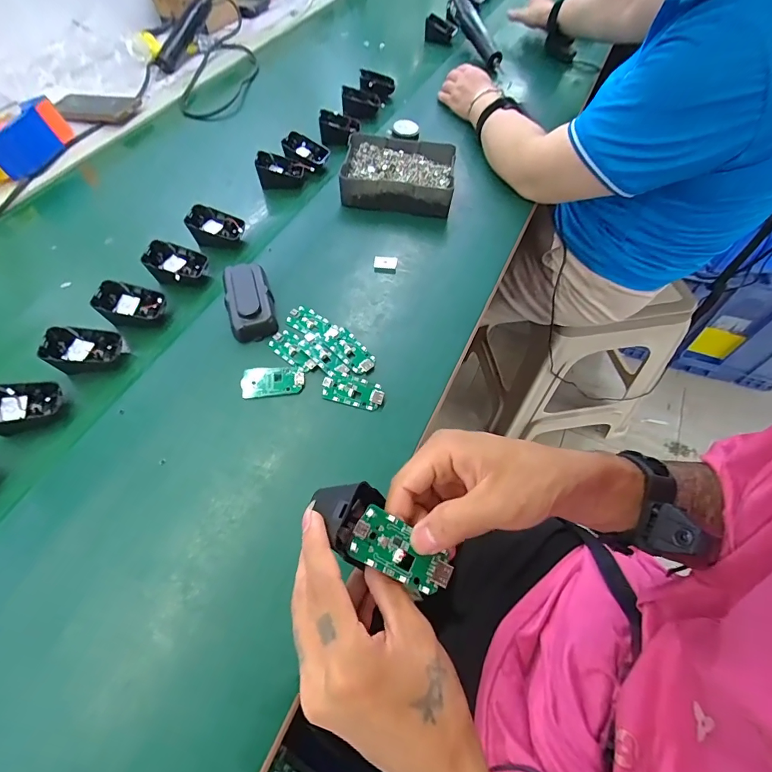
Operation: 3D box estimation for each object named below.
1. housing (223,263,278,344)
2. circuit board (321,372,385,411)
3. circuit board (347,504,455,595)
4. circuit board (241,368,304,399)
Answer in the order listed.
[{"bbox_3d":[-0.160,-0.102,0.476,0.051,0.020,0.107,-20,63,-10],"label":"housing"},{"bbox_3d":[-0.034,0.004,0.427,0.062,0.008,0.032,14,63,8],"label":"circuit board"},{"bbox_3d":[0.009,0.101,0.245,0.063,0.005,0.031,33,64,-1],"label":"circuit board"},{"bbox_3d":[-0.119,-0.006,0.429,0.063,0.006,0.032,-7,62,-3],"label":"circuit board"}]

